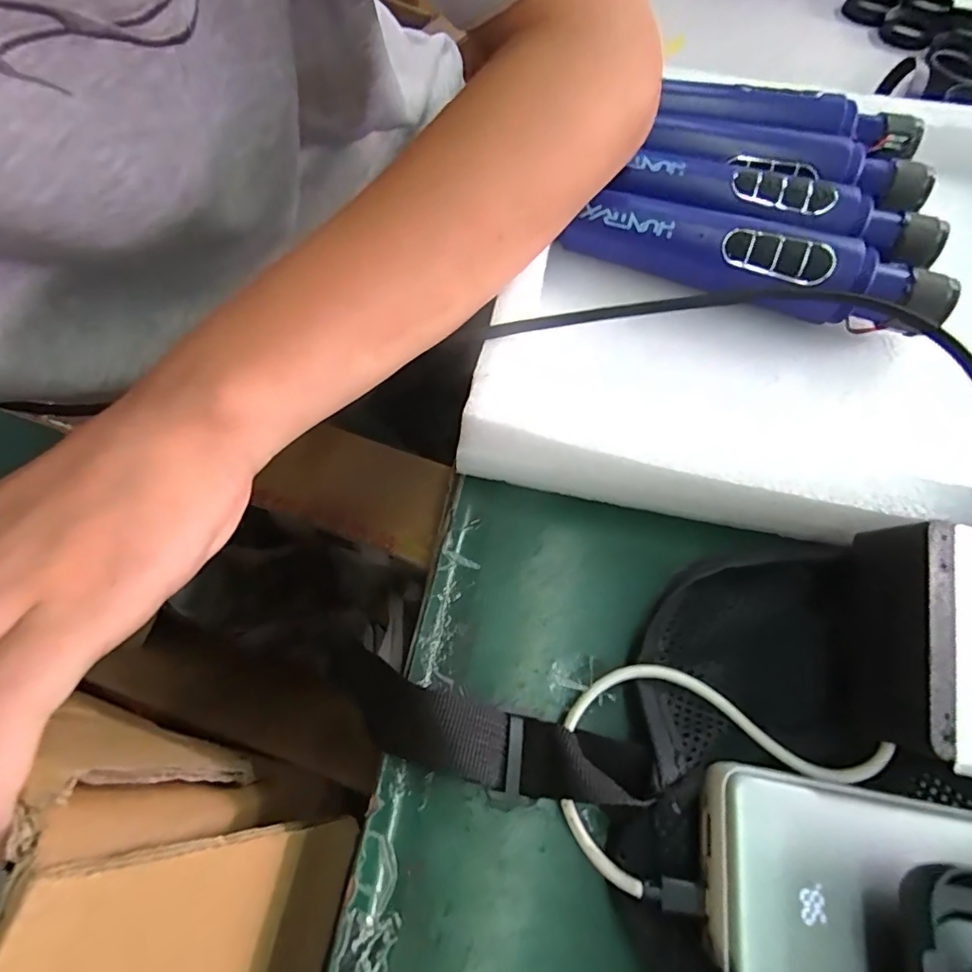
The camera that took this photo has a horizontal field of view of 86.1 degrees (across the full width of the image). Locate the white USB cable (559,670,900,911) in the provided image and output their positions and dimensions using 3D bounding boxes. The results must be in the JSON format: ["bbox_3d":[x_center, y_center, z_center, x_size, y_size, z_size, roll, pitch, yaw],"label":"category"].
[{"bbox_3d":[0.078,0.108,0.183,0.106,0.014,0.075,22,67,8],"label":"white USB cable"}]

